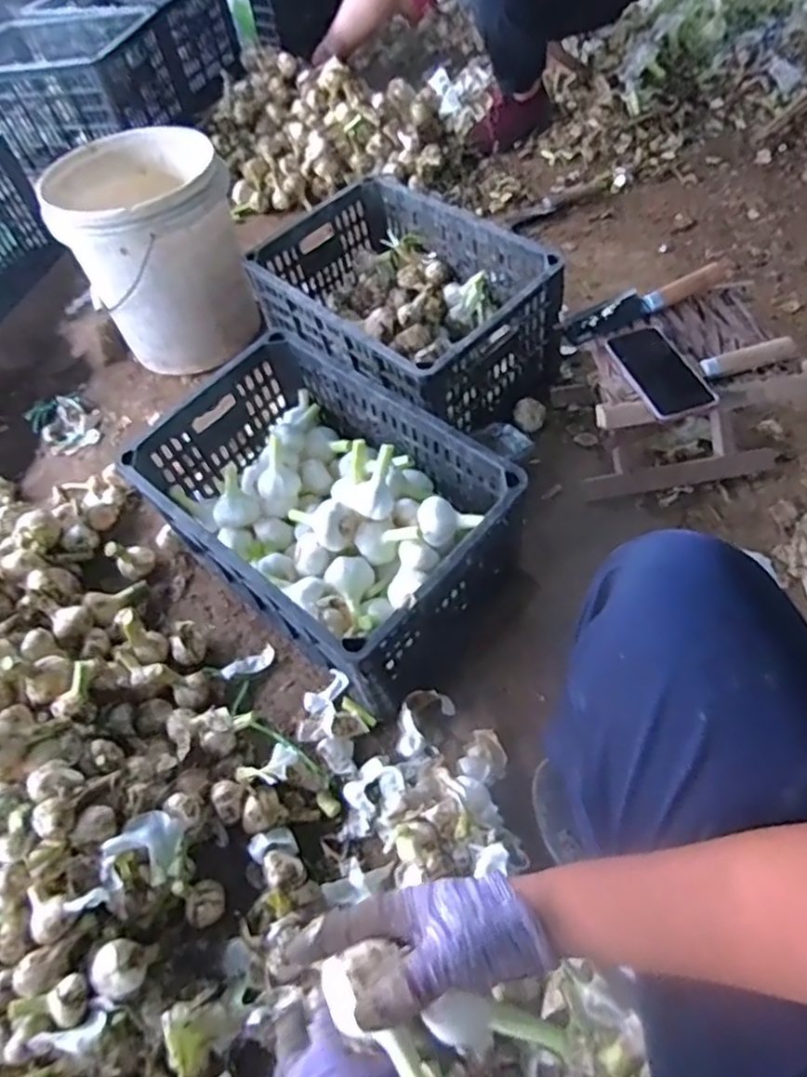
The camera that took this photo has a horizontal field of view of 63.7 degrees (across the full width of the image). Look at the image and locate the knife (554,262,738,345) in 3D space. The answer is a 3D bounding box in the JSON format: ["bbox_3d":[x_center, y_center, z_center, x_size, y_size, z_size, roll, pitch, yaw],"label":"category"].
[{"bbox_3d":[0.341,-0.338,0.919,0.249,0.018,0.050,-25,72,-1],"label":"knife"}]

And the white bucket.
[{"bbox_3d":[-0.439,-0.523,1.191,0.289,0.285,0.305,-4,55,5],"label":"white bucket"}]

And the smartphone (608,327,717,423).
[{"bbox_3d":[0.340,-0.222,0.856,0.093,0.014,0.161,-17,58,-9],"label":"smartphone"}]

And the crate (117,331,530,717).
[{"bbox_3d":[-0.094,-0.028,0.887,0.444,0.236,0.313,33,67,28],"label":"crate"}]

